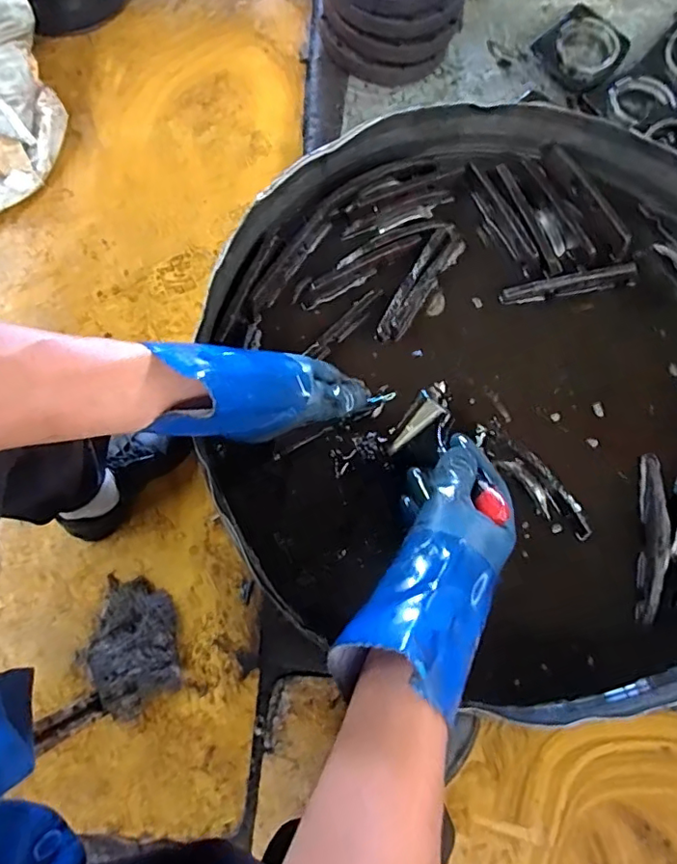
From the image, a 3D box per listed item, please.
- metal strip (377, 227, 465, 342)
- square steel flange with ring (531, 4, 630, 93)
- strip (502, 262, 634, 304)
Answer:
[{"bbox_3d":[0.084,-0.152,0.573,0.030,0.022,0.139,32,77,8],"label":"metal strip"},{"bbox_3d":[0.473,-0.741,1.064,0.152,0.032,0.148,43,79,10],"label":"square steel flange with ring"},{"bbox_3d":[0.238,-0.151,0.567,0.137,0.029,0.015,-8,75,-2],"label":"strip"}]

